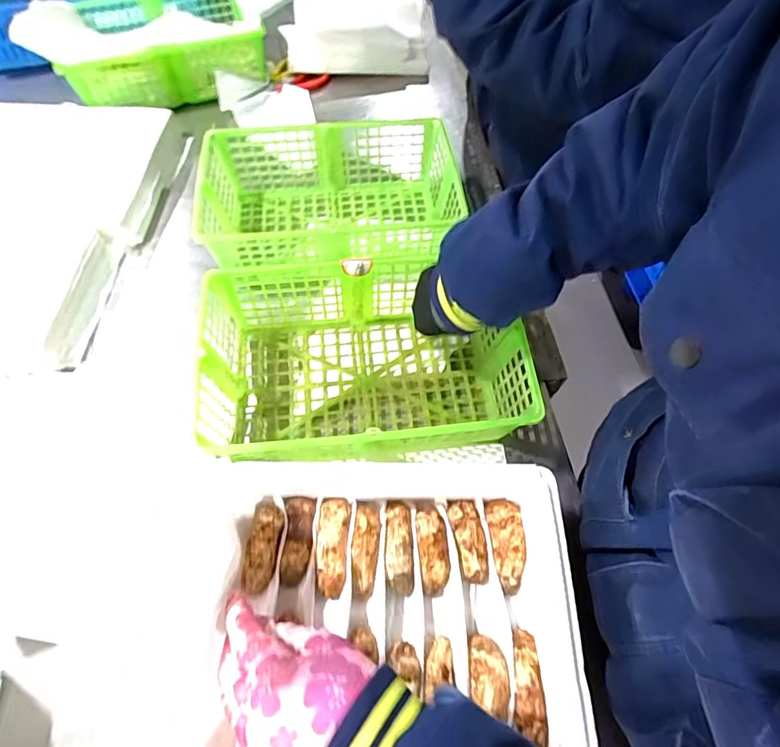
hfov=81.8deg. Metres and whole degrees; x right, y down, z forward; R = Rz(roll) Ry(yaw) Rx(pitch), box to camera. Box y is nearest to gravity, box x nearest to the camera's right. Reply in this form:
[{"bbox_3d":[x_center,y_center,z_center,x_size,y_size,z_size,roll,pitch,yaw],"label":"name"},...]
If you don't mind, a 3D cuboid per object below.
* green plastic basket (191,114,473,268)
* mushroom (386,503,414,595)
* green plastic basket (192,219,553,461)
[{"bbox_3d":[-0.078,-0.242,0.628,0.332,0.098,0.213,-5,62,-2],"label":"green plastic basket"},{"bbox_3d":[0.008,0.154,0.402,0.023,0.019,0.074,-1,61,1],"label":"mushroom"},{"bbox_3d":[-0.030,-0.011,0.518,0.331,0.108,0.213,-5,64,-6],"label":"green plastic basket"}]

